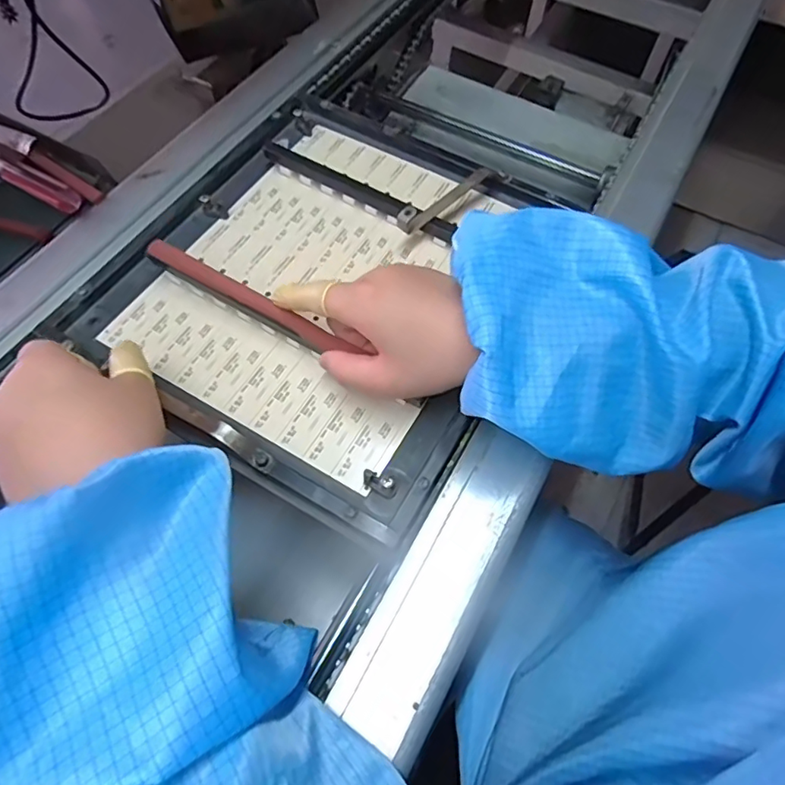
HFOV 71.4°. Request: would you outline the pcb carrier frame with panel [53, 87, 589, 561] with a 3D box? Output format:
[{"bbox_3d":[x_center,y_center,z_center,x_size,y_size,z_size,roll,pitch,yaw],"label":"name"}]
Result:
[{"bbox_3d":[-0.037,-0.089,0.386,0.259,0.034,0.302,27,63,14],"label":"pcb carrier frame with panel"}]

